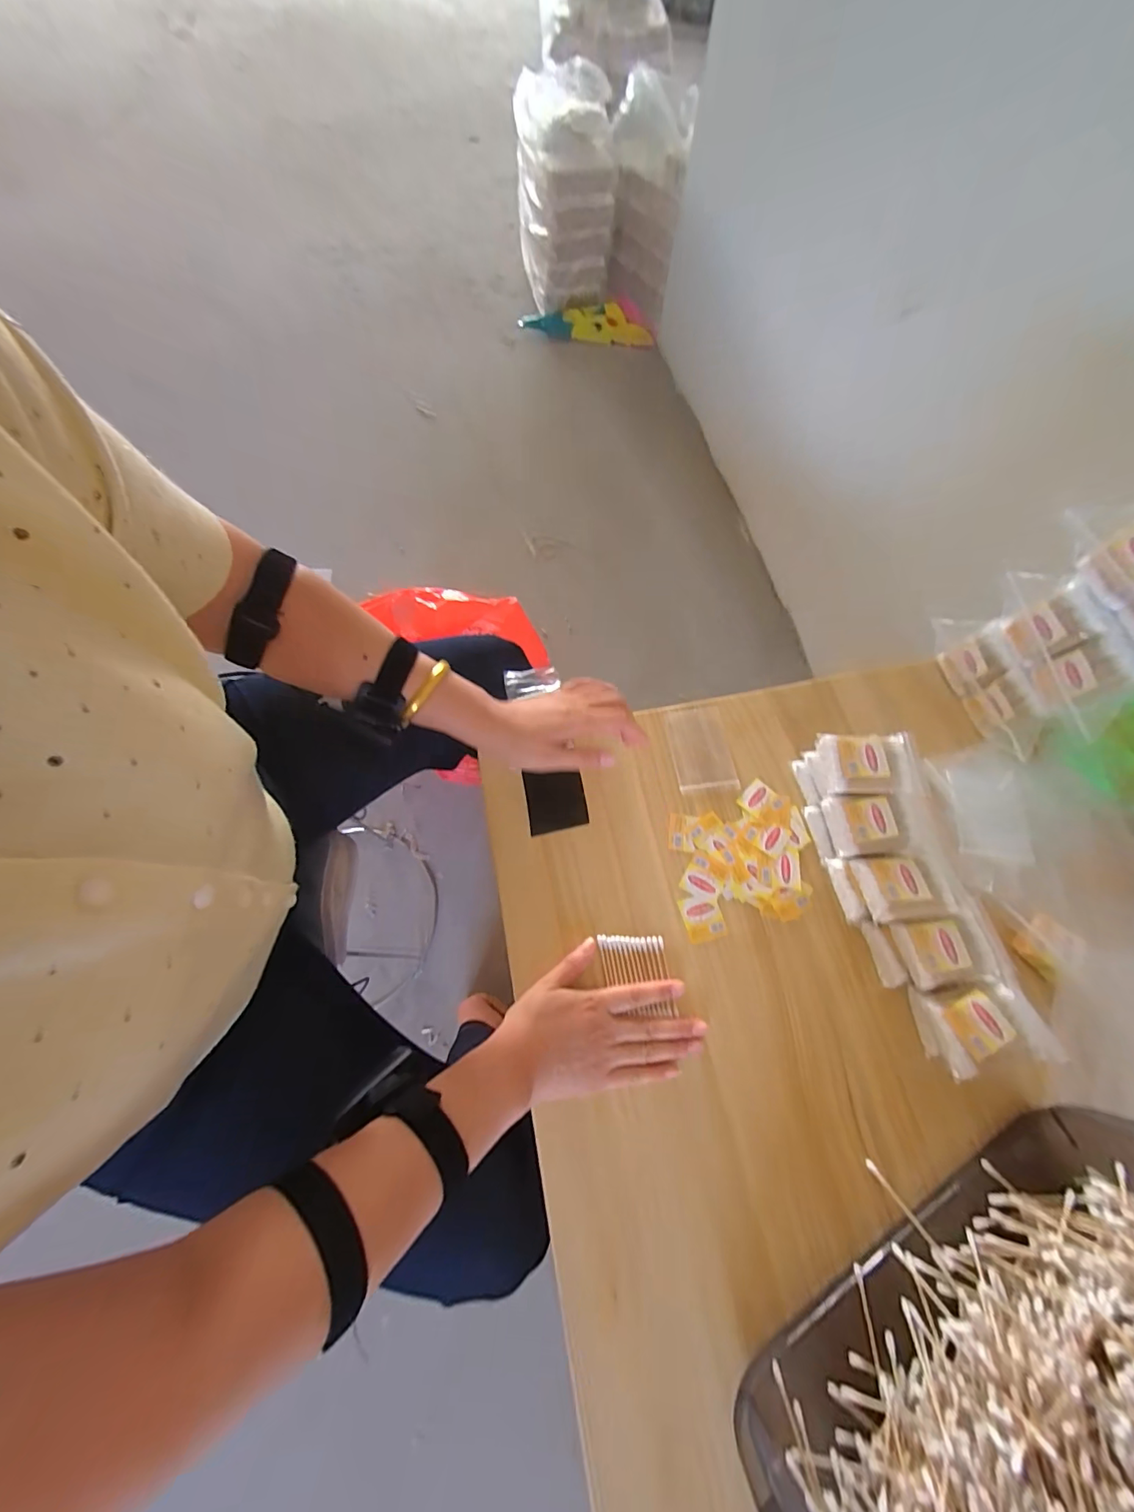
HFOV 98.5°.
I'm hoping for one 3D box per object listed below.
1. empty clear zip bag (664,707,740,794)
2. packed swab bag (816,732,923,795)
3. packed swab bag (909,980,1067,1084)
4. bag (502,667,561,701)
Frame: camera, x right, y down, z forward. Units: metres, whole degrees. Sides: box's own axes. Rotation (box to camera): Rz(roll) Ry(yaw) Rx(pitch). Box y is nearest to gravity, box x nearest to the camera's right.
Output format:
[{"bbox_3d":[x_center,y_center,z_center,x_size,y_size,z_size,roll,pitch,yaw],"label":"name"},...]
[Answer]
[{"bbox_3d":[0.152,-0.008,0.557,0.066,0.005,0.101,-6,67,-1],"label":"empty clear zip bag"},{"bbox_3d":[0.299,0.008,0.484,0.079,0.025,0.063,4,68,0],"label":"packed swab bag"},{"bbox_3d":[0.347,0.226,0.409,0.097,0.018,0.065,-12,59,2],"label":"packed swab bag"},{"bbox_3d":[-0.042,-0.088,0.573,0.063,0.006,0.035,-5,67,0],"label":"bag"}]

